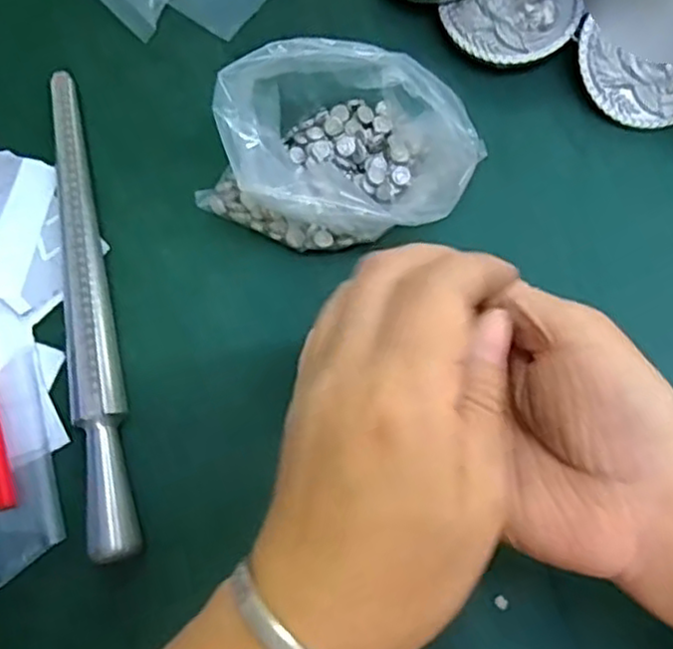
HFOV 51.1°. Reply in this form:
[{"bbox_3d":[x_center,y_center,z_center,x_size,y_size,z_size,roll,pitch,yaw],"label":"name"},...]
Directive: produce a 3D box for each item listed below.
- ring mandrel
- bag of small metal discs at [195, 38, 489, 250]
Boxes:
[{"bbox_3d":[-0.115,-0.013,0.326,0.019,0.018,0.232,-11,75,-3],"label":"ring mandrel"},{"bbox_3d":[0.001,-0.085,0.322,0.121,0.071,0.080,-6,75,-1],"label":"bag of small metal discs"}]

